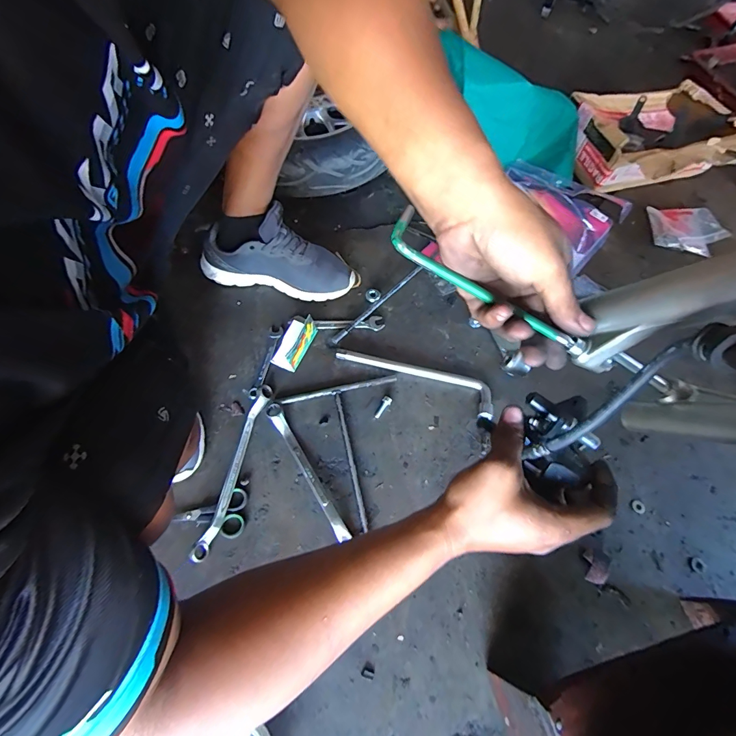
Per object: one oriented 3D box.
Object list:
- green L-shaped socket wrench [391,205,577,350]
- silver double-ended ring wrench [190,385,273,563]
[{"bbox_3d":[0.089,-0.066,0.289,0.159,0.008,0.038,32,66,-1],"label":"green L-shaped socket wrench"},{"bbox_3d":[-0.187,0.138,0.547,0.023,0.024,0.249,13,63,4],"label":"silver double-ended ring wrench"}]

